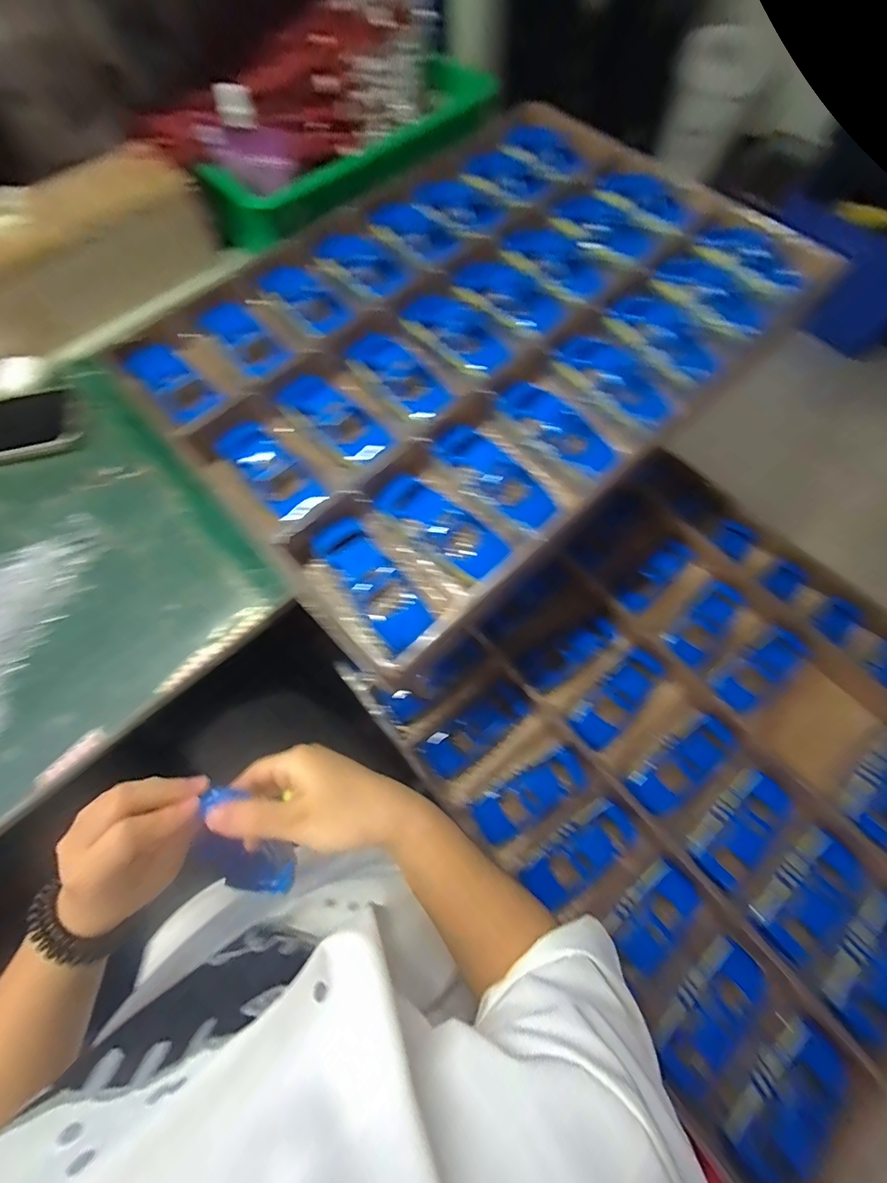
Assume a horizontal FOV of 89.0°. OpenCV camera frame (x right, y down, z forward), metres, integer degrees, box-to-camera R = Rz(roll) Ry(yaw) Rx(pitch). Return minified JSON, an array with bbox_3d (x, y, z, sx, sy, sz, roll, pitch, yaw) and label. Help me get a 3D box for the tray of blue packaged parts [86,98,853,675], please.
[{"bbox_3d":[0.041,-0.285,0.492,0.656,0.053,0.465,-41,74,-14],"label":"tray of blue packaged parts"}]

